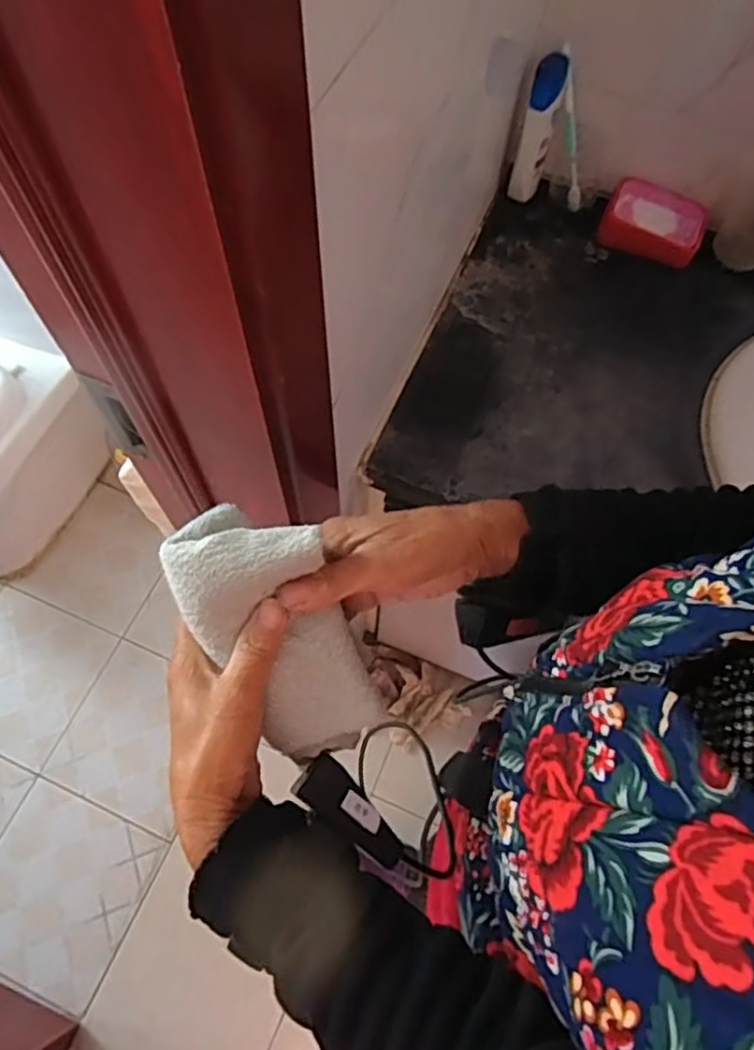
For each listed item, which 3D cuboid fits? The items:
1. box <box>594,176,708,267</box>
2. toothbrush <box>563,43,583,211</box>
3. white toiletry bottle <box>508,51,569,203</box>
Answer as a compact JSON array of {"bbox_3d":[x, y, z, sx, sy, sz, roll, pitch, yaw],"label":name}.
[{"bbox_3d":[0.356,-0.387,0.873,0.127,0.035,0.093,19,67,7],"label":"box"},{"bbox_3d":[0.241,-0.486,0.839,0.021,0.183,0.019,-36,46,-16],"label":"toothbrush"},{"bbox_3d":[0.199,-0.488,0.847,0.042,0.155,0.053,11,66,3],"label":"white toiletry bottle"}]

